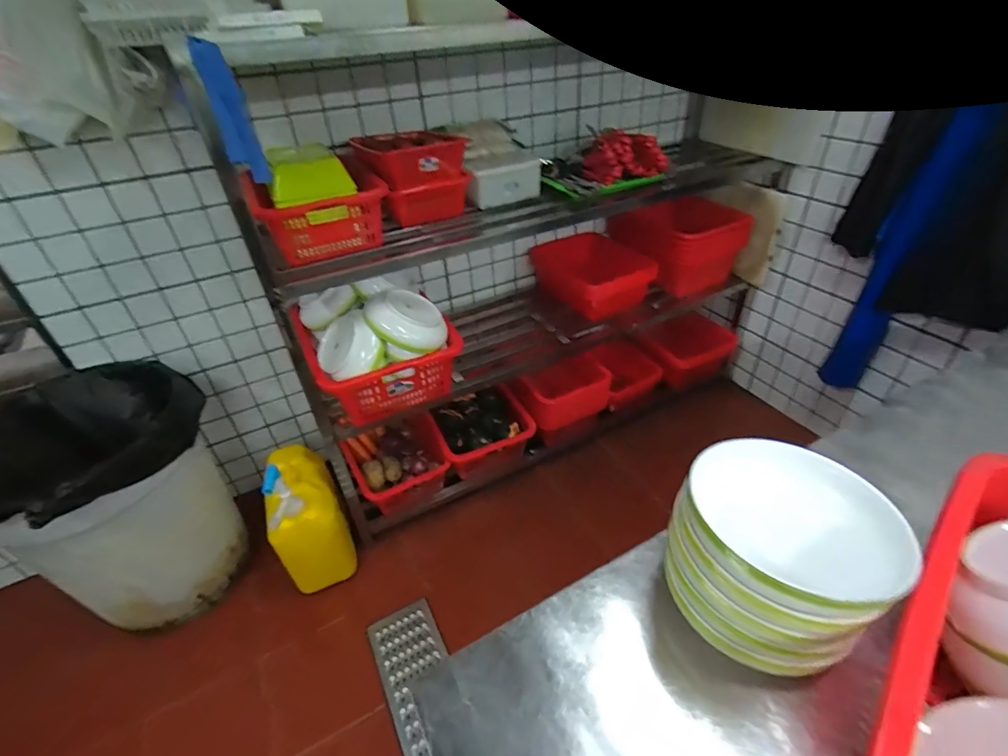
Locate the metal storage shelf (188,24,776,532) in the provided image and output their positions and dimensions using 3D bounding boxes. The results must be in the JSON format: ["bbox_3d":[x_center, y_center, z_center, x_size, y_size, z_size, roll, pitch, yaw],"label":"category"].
[{"bbox_3d":[0.145,-0.333,1.742,1.768,1.138,0.526,-21,40,-21],"label":"metal storage shelf"}]

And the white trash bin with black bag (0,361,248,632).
[{"bbox_3d":[-1.106,0.373,1.396,0.470,0.659,0.549,9,39,17],"label":"white trash bin with black bag"}]

